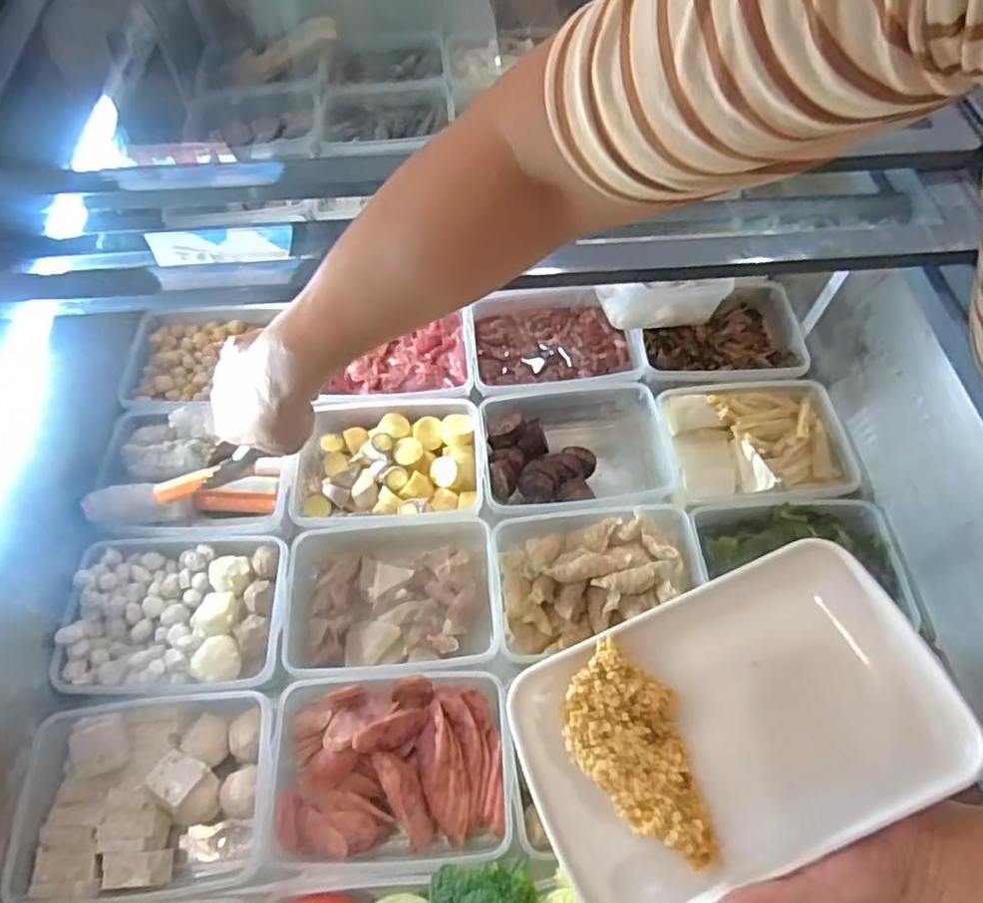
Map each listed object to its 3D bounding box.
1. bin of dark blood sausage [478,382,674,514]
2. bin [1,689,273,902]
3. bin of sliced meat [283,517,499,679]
[{"bbox_3d":[0.082,0.003,0.646,0.182,0.069,0.139,-7,61,-5],"label":"bin of dark blood sausage"},{"bbox_3d":[-0.251,0.259,0.490,0.172,0.056,0.129,-4,61,-3],"label":"bin"},{"bbox_3d":[-0.086,0.130,0.568,0.175,0.053,0.127,-3,61,-3],"label":"bin of sliced meat"}]

